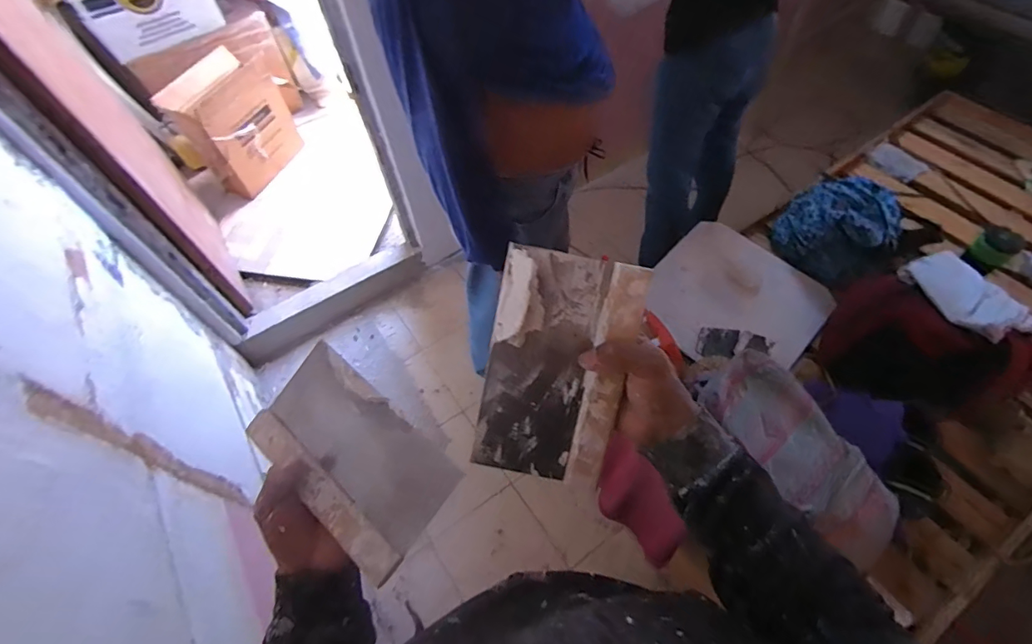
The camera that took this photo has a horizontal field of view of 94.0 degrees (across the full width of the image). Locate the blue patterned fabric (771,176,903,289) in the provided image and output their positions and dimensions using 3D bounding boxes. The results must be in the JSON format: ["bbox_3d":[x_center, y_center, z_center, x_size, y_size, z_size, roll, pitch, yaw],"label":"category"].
[{"bbox_3d":[0.995,-0.310,1.472,0.305,0.199,0.352,38,68,25],"label":"blue patterned fabric"}]

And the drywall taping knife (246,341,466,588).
[{"bbox_3d":[-0.150,0.121,0.445,0.193,0.025,0.114,37,88,17],"label":"drywall taping knife"}]

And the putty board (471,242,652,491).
[{"bbox_3d":[0.034,0.043,0.408,0.115,0.017,0.198,11,104,2],"label":"putty board"}]

